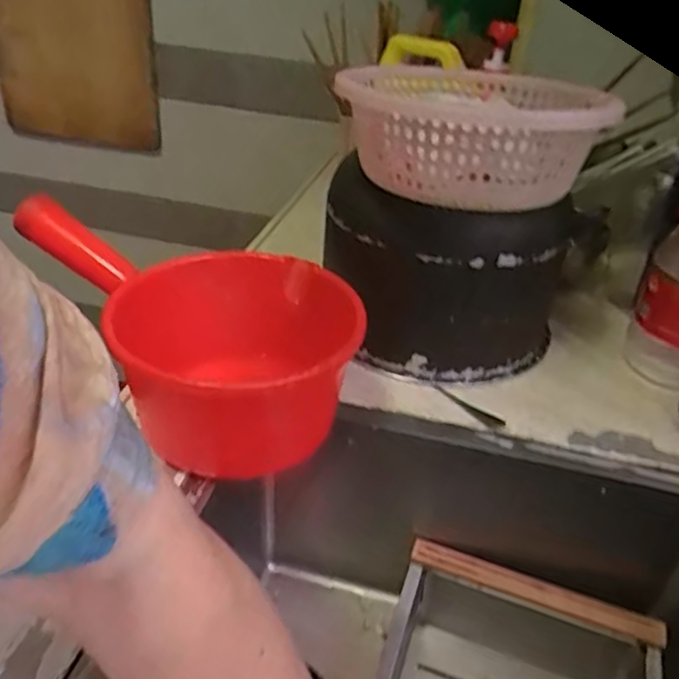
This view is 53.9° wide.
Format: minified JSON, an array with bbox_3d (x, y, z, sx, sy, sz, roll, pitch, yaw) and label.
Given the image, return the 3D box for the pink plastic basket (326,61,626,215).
[{"bbox_3d":[0.104,-0.165,0.514,0.186,0.077,0.210,21,37,23],"label":"pink plastic basket"}]

